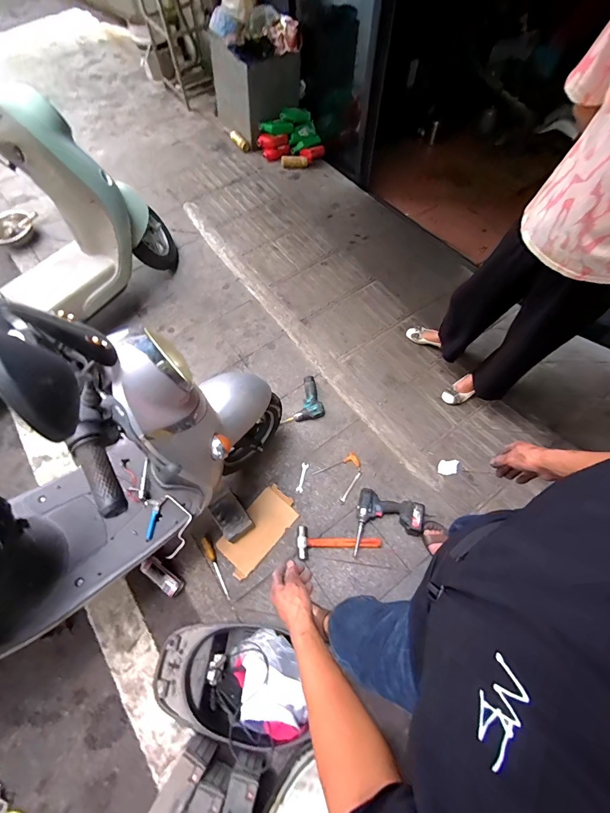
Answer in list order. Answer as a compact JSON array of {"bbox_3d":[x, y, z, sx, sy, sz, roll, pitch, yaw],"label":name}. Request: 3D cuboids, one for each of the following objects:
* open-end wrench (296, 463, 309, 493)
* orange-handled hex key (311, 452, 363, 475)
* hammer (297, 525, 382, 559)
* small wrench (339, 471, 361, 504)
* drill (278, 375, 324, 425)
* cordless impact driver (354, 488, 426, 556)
[{"bbox_3d":[-0.011,0.301,1.493,0.031,0.006,0.128,14,66,3],"label":"open-end wrench"},{"bbox_3d":[0.142,0.267,1.506,0.204,0.017,0.072,-26,70,-14],"label":"orange-handled hex key"},{"bbox_3d":[0.131,0.529,1.357,0.316,0.040,0.110,3,65,-2],"label":"hammer"},{"bbox_3d":[0.190,0.338,1.469,0.020,0.015,0.159,31,68,11],"label":"small wrench"},{"bbox_3d":[0.017,-0.006,1.606,0.156,0.053,0.228,25,67,8],"label":"drill"},{"bbox_3d":[0.311,0.453,1.332,0.239,0.100,0.237,17,67,8],"label":"cordless impact driver"}]

